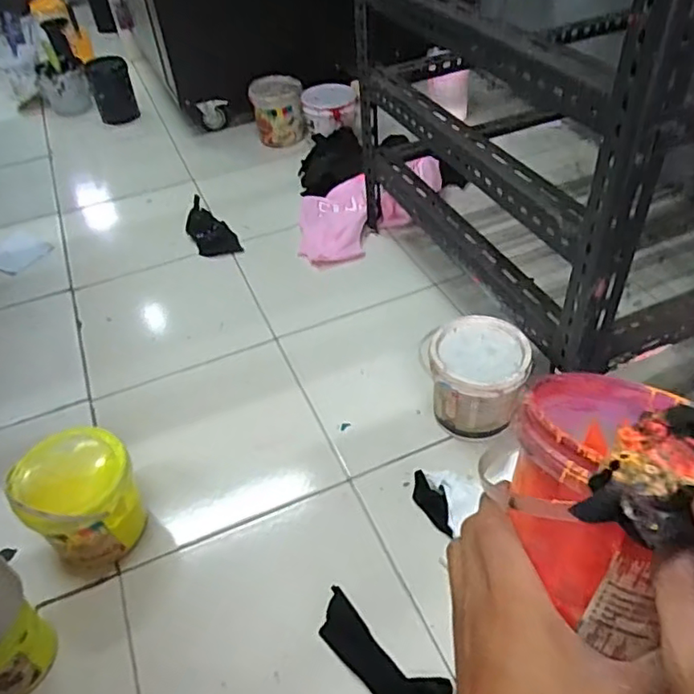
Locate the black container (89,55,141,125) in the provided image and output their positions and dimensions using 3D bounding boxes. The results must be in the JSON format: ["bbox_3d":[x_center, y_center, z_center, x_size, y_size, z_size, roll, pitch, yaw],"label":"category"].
[{"bbox_3d":[-0.631,-0.697,1.615,0.103,0.135,0.106,-21,46,-16],"label":"black container"}]

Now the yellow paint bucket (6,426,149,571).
[{"bbox_3d":[-0.310,0.184,0.717,0.119,0.134,0.122,-3,44,3],"label":"yellow paint bucket"}]

